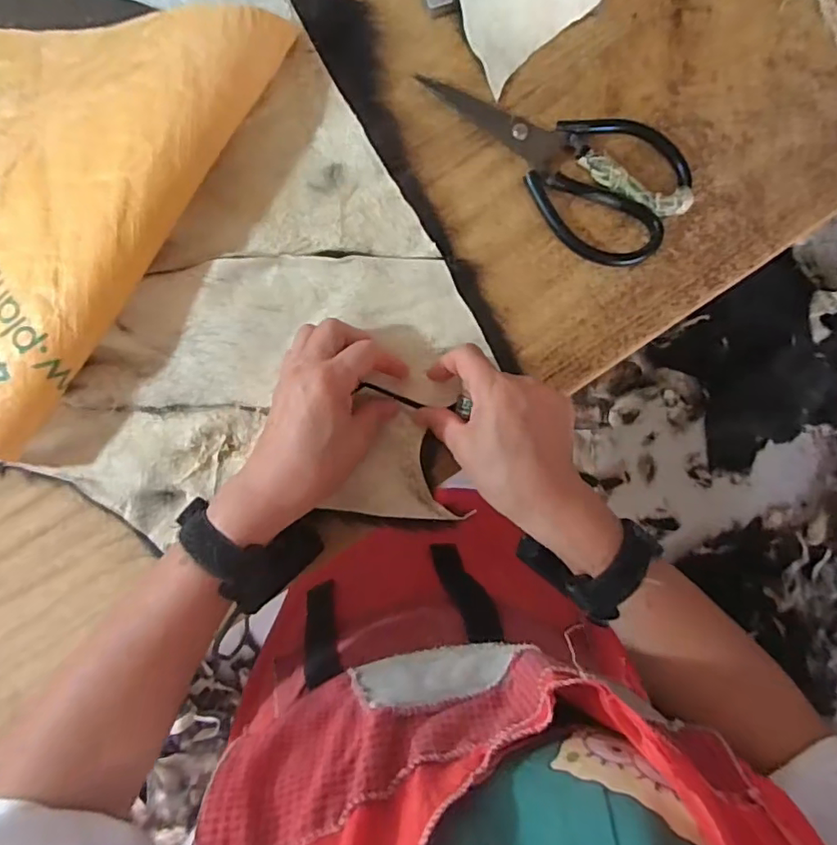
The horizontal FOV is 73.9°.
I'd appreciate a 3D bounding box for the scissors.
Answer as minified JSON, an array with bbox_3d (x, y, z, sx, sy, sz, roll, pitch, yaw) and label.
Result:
[{"bbox_3d":[0.104,-0.209,0.422,0.212,0.018,0.098,36,88,0],"label":"scissors"}]

